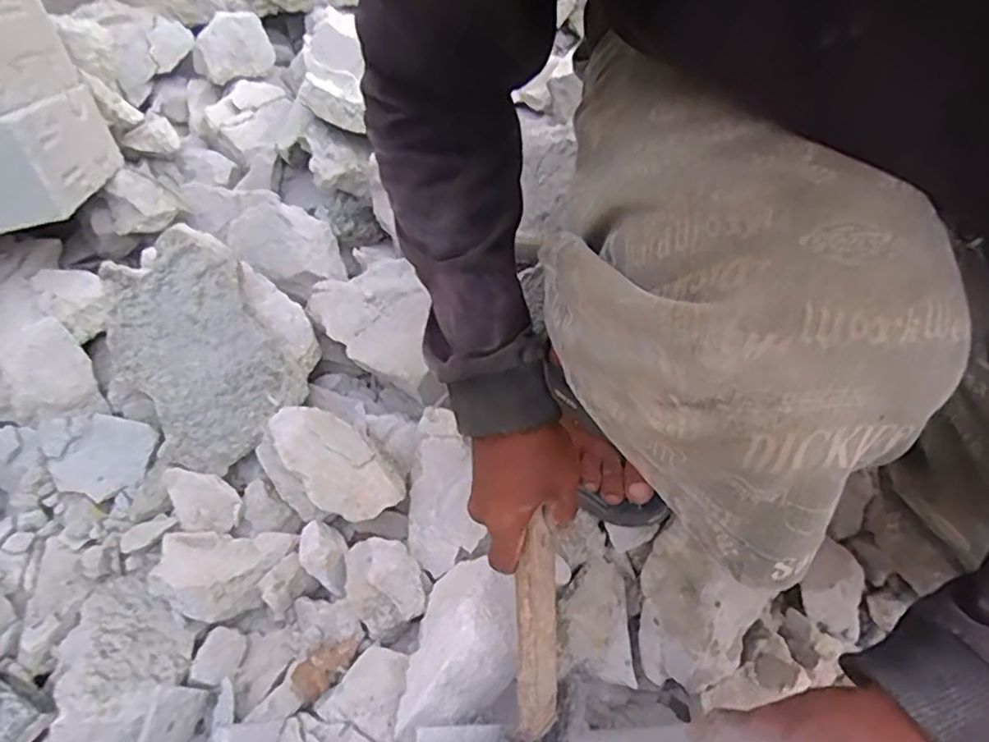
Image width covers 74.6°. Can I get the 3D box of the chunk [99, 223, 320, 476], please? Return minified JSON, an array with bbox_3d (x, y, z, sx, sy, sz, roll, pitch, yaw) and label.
[{"bbox_3d":[-0.283,-0.026,0.650,0.172,0.086,0.205,-36,104,-5],"label":"chunk"}]

